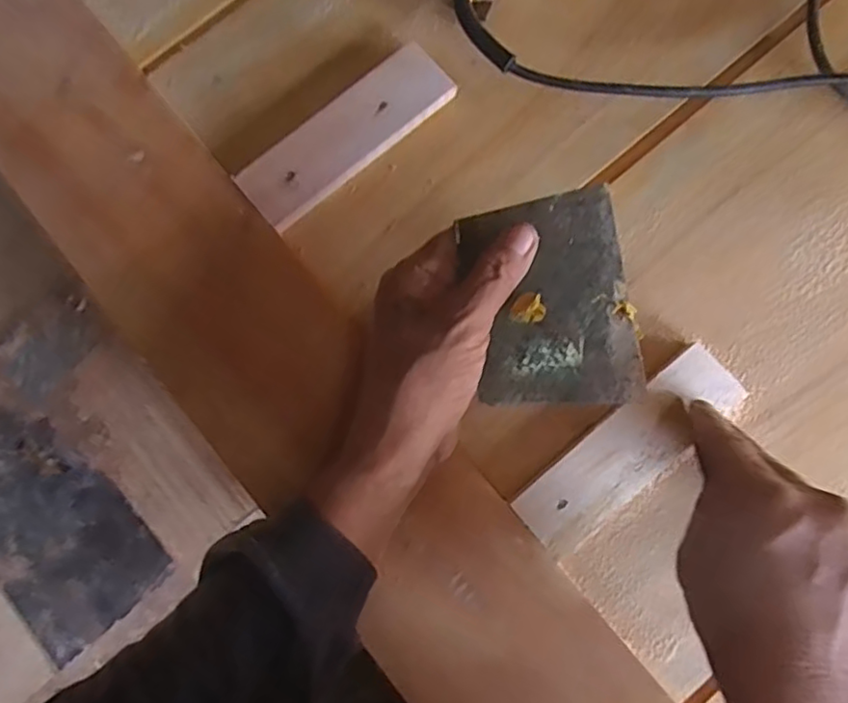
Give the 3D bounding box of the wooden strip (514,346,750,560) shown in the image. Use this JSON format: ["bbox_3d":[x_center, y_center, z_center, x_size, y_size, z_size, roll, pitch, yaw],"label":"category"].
[{"bbox_3d":[0.122,0.058,0.369,0.148,0.006,0.043,-41,81,-4],"label":"wooden strip"}]

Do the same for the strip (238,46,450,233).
[{"bbox_3d":[-0.052,-0.143,0.412,0.150,0.018,0.047,-40,81,-7],"label":"strip"}]

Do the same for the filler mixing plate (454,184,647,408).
[{"bbox_3d":[0.069,-0.028,0.340,0.085,0.004,0.116,-7,81,-4],"label":"filler mixing plate"}]

